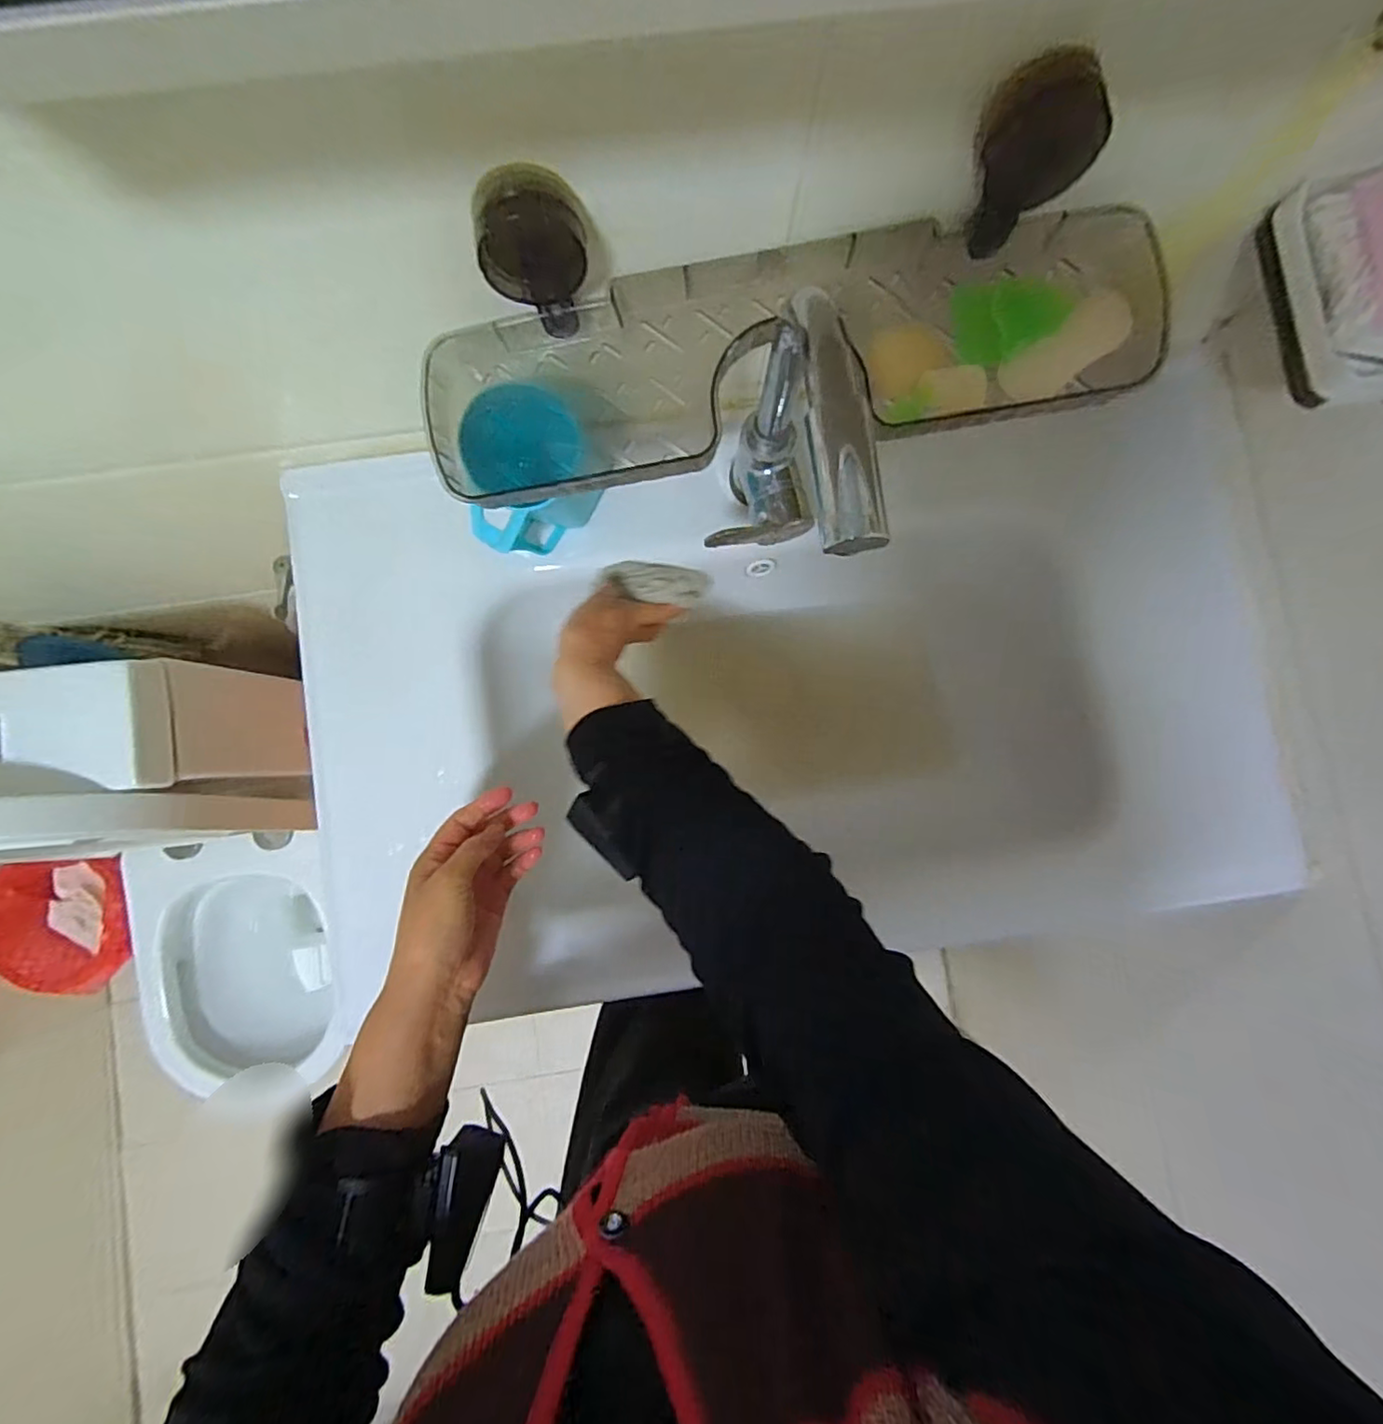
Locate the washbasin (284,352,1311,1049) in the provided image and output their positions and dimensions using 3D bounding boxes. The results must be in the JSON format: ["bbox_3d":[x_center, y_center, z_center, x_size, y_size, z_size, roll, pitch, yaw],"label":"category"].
[{"bbox_3d":[0.093,-0.004,0.563,0.814,0.140,0.447,-5,86,-1],"label":"washbasin"}]

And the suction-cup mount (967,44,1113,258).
[{"bbox_3d":[0.174,-0.287,0.315,0.054,0.086,0.023,9,86,0],"label":"suction-cup mount"}]

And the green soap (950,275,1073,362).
[{"bbox_3d":[0.195,-0.238,0.369,0.063,0.023,0.043,0,86,-1],"label":"green soap"}]

